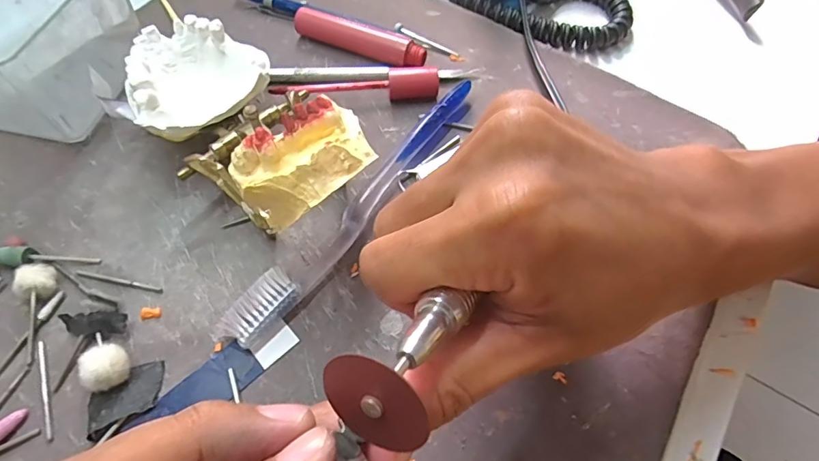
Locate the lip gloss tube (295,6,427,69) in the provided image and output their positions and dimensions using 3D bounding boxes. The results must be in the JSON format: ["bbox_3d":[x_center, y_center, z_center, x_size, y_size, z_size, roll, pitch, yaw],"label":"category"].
[{"bbox_3d":[-0.031,-0.121,0.305,0.088,0.016,0.015,24,63,12],"label":"lip gloss tube"}]

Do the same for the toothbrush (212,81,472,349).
[{"bbox_3d":[-0.020,-0.014,0.247,0.021,0.015,0.186,35,66,17],"label":"toothbrush"}]

